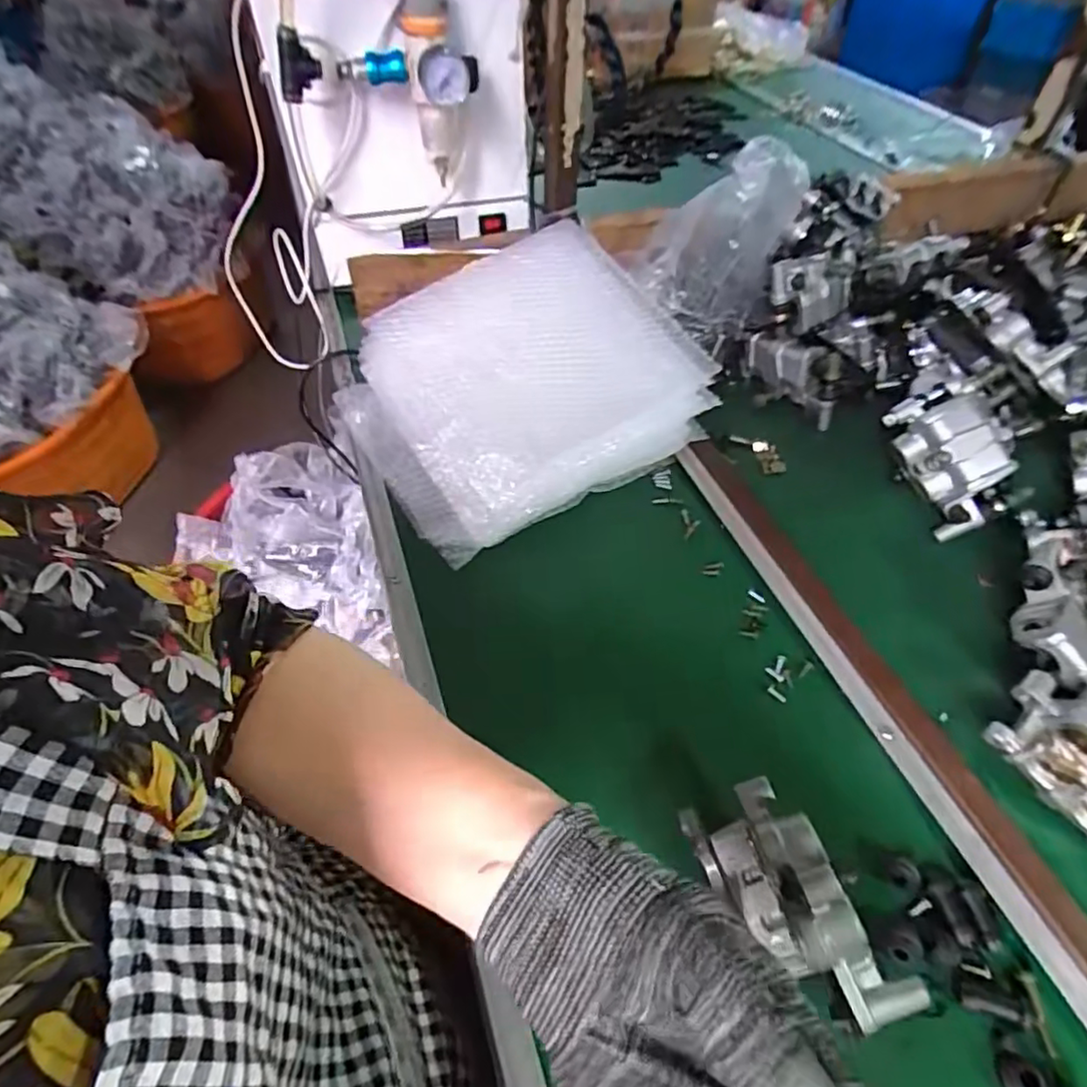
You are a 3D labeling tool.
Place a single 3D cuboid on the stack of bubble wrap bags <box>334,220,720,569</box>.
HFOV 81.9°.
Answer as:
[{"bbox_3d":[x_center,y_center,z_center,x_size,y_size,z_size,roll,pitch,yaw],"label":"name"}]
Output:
[{"bbox_3d":[-0.023,-0.121,0.517,0.240,0.137,0.208,-30,56,-19],"label":"stack of bubble wrap bags"}]

